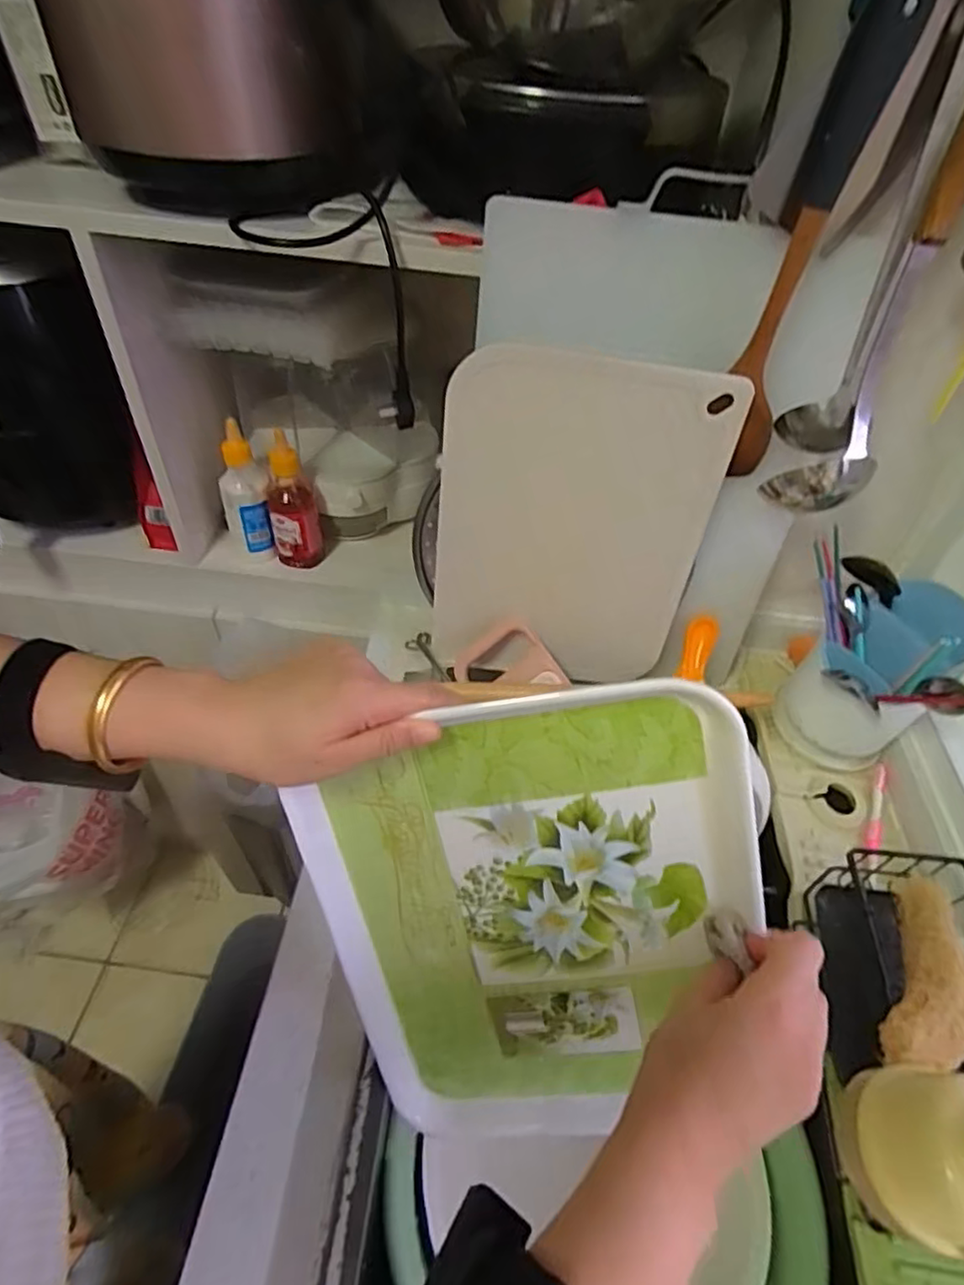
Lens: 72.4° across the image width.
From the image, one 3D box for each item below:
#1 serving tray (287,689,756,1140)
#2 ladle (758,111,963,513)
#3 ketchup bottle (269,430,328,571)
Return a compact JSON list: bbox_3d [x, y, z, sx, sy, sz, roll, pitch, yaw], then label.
[{"bbox_3d":[0.036,0.192,0.422,0.262,0.347,0.018,-7,20,10],"label":"serving tray"},{"bbox_3d":[0.303,-0.239,0.474,0.066,0.320,0.053,27,51,20],"label":"ladle"},{"bbox_3d":[-0.226,-0.161,0.791,0.057,0.168,0.043,-10,49,-14],"label":"ketchup bottle"}]

